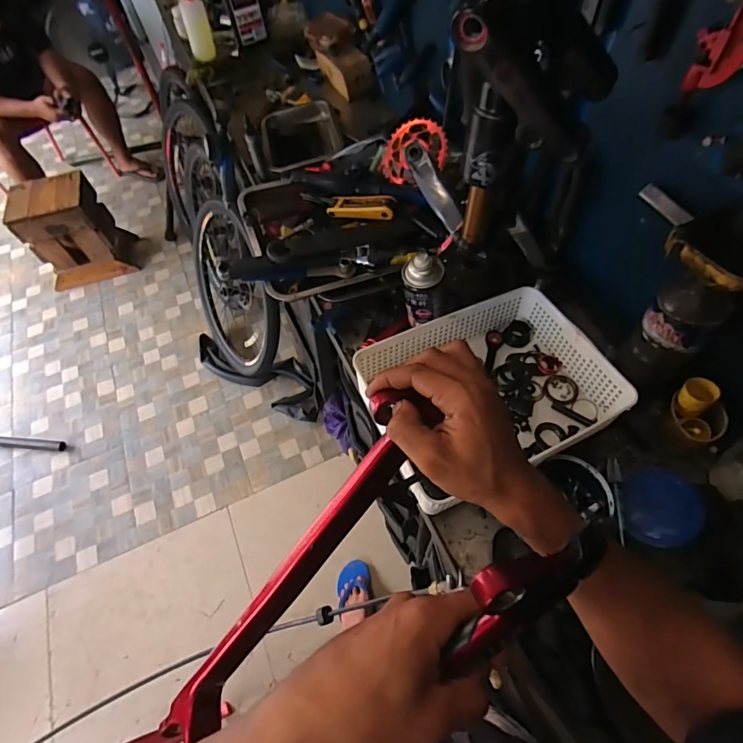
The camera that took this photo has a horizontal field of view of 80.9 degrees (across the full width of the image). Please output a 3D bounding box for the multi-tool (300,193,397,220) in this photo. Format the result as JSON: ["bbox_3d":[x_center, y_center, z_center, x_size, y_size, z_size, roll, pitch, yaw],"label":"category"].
[{"bbox_3d":[-0.043,-0.305,0.803,0.170,0.033,0.039,9,60,9],"label":"multi-tool"}]

